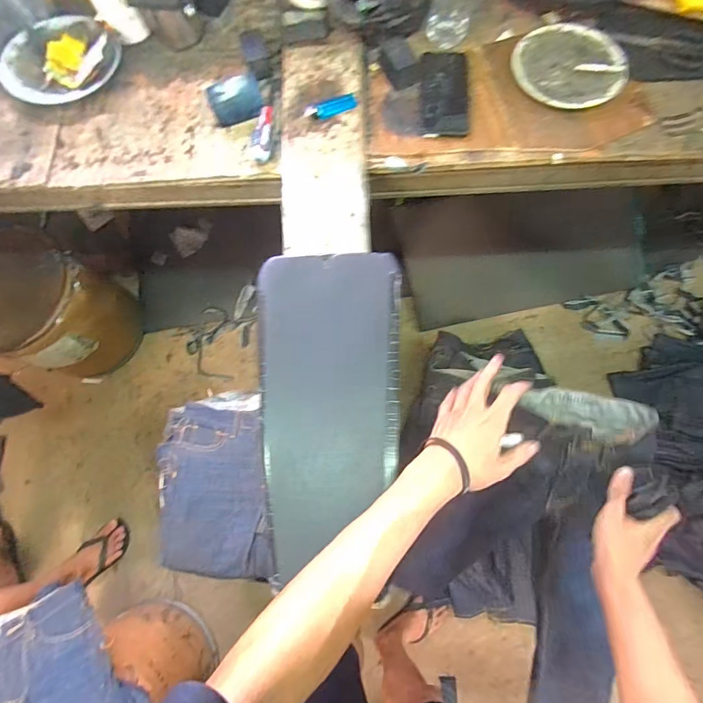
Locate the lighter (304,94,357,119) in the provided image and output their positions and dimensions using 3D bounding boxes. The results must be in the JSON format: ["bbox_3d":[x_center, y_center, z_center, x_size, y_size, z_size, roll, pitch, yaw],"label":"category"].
[{"bbox_3d":[-0.033,-0.389,0.646,0.084,0.010,0.023,-16,75,-3],"label":"lighter"}]

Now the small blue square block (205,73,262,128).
[{"bbox_3d":[-0.184,-0.400,0.650,0.082,0.049,0.048,-20,75,-4],"label":"small blue square block"}]

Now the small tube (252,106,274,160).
[{"bbox_3d":[-0.142,-0.349,0.643,0.035,0.035,0.090,-2,75,1],"label":"small tube"}]

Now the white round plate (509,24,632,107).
[{"bbox_3d":[0.353,-0.471,0.663,0.171,0.024,0.151,5,75,3],"label":"white round plate"}]

